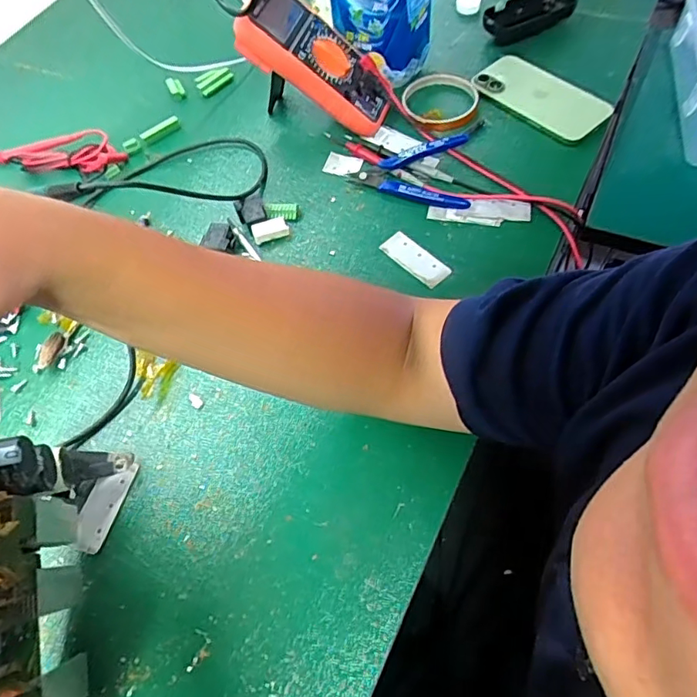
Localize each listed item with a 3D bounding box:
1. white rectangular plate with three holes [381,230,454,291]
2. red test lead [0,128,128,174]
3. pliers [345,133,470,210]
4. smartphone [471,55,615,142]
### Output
[{"bbox_3d":[0.063,-0.084,0.479,0.027,0.004,0.069,-39,65,-17],"label":"white rectangular plate with three holes"},{"bbox_3d":[-0.337,-0.225,0.583,0.172,0.018,0.049,4,61,6],"label":"red test lead"},{"bbox_3d":[0.060,-0.175,0.512,0.114,0.032,0.077,-1,61,3],"label":"pliers"},{"bbox_3d":[0.210,-0.277,0.560,0.072,0.011,0.141,-40,66,-13],"label":"smartphone"}]

